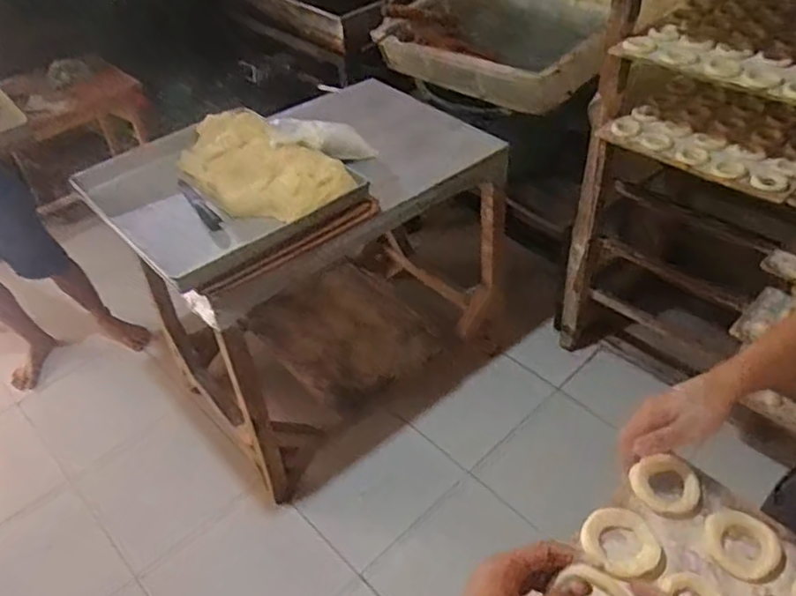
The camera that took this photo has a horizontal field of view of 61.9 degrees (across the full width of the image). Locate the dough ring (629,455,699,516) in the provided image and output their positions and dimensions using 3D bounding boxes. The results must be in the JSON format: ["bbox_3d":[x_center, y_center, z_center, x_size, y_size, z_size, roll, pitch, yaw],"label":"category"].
[{"bbox_3d":[0.278,0.193,0.691,0.068,0.009,0.067,-3,42,2],"label":"dough ring"}]

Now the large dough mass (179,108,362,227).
[{"bbox_3d":[-0.334,-0.306,1.564,0.244,0.089,0.490,-31,48,-26],"label":"large dough mass"}]

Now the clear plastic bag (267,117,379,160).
[{"bbox_3d":[-0.183,-0.391,1.631,0.271,0.086,0.093,10,42,-7],"label":"clear plastic bag"}]

